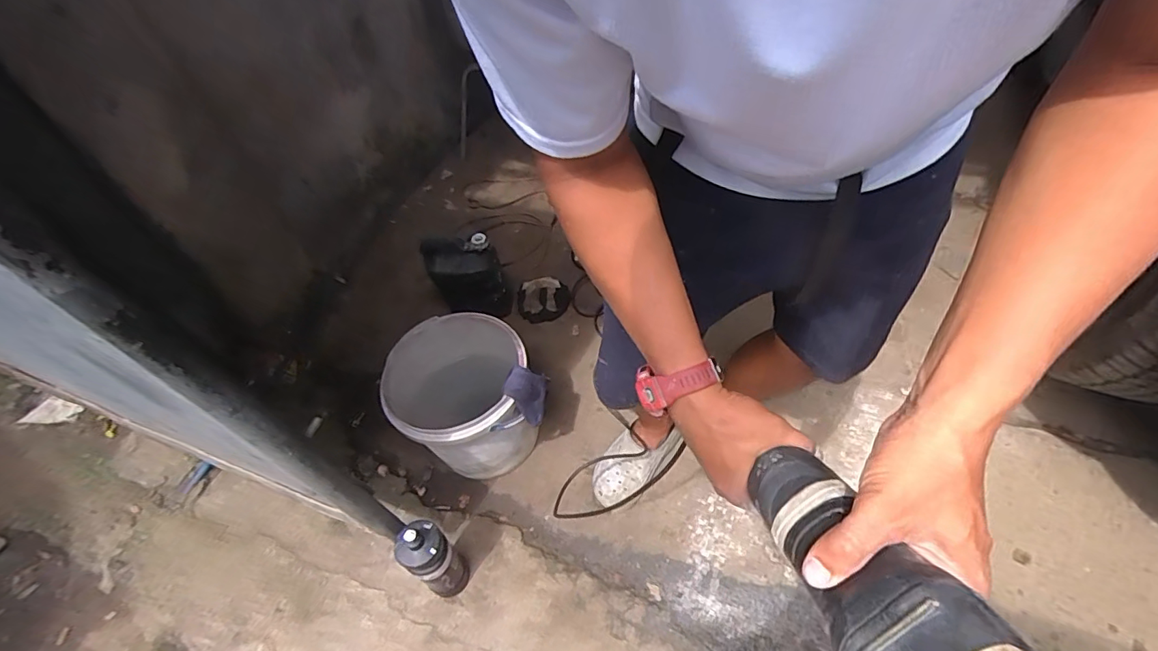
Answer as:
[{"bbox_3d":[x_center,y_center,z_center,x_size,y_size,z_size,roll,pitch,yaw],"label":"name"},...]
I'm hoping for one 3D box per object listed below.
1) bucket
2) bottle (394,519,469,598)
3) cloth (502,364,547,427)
[{"bbox_3d":[-0.257,0.172,1.124,0.287,0.286,0.313,-3,51,4],"label":"bucket"},{"bbox_3d":[-0.275,0.453,0.947,0.077,0.285,0.075,-2,50,3],"label":"bottle"},{"bbox_3d":[-0.103,0.144,1.016,0.030,0.133,0.095,0,61,41],"label":"cloth"}]

